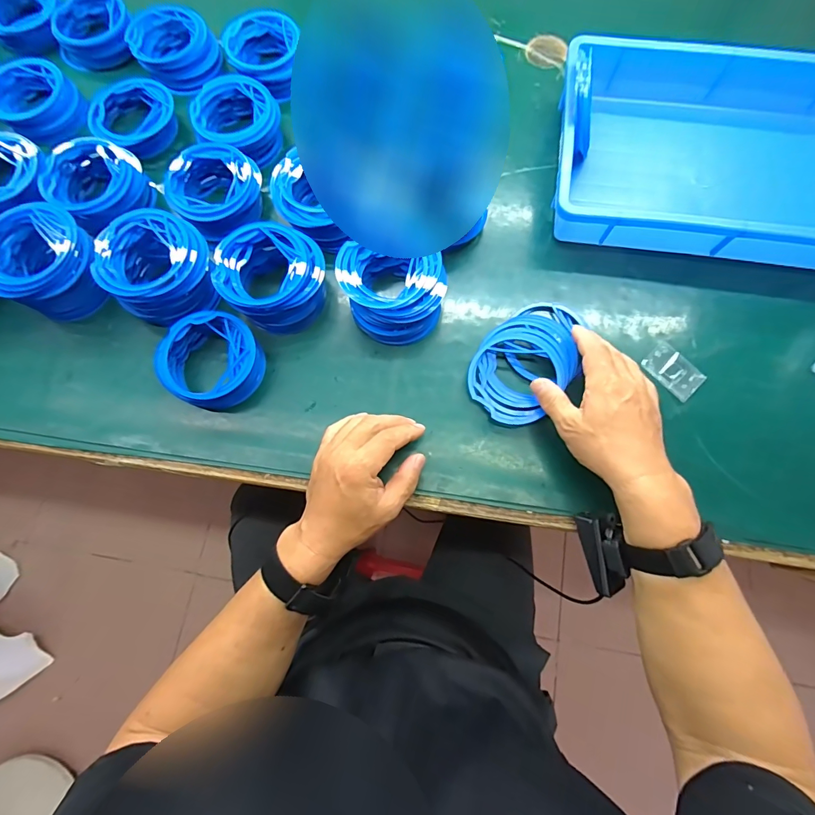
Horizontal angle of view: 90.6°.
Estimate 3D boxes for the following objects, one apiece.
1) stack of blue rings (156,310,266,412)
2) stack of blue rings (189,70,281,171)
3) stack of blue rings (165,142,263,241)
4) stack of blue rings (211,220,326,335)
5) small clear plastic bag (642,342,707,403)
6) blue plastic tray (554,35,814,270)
[{"bbox_3d":[-0.205,-0.048,0.425,0.098,0.036,0.099,32,79,9],"label":"stack of blue rings"},{"bbox_3d":[-0.207,-0.348,0.500,0.099,0.047,0.106,-31,77,-6],"label":"stack of blue rings"},{"bbox_3d":[-0.227,-0.255,0.478,0.097,0.053,0.105,42,80,10],"label":"stack of blue rings"},{"bbox_3d":[-0.144,-0.140,0.439,0.103,0.057,0.108,43,81,11],"label":"stack of blue rings"},{"bbox_3d":[0.282,-0.039,0.427,0.040,0.004,0.059,-43,79,-9],"label":"small clear plastic bag"},{"bbox_3d":[0.350,-0.289,0.456,0.354,0.074,0.246,8,76,3],"label":"blue plastic tray"}]

